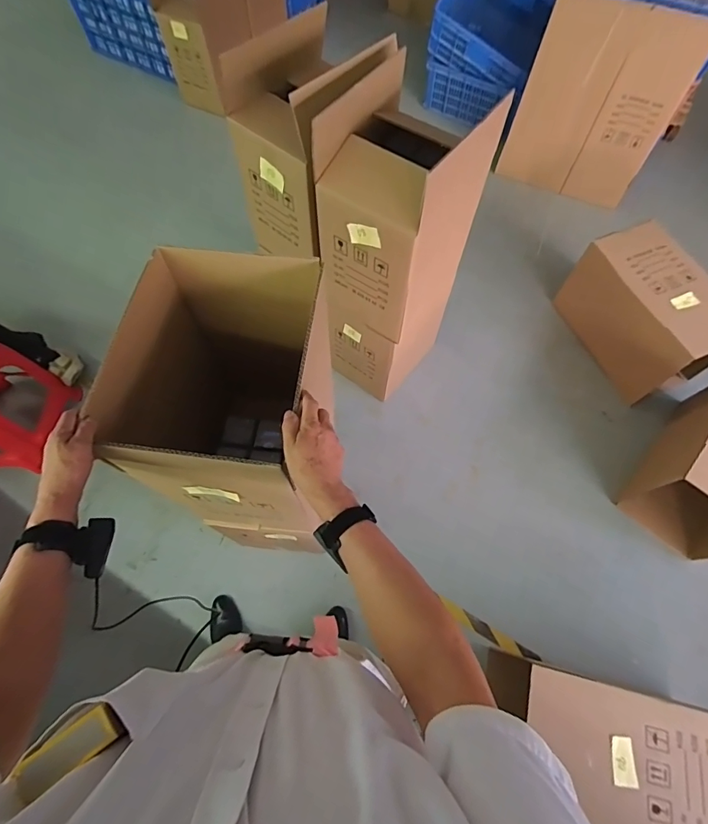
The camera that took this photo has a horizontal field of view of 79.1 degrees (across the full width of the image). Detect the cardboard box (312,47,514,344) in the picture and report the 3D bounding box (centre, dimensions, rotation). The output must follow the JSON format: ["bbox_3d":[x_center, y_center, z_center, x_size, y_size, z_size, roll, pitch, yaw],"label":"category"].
[{"bbox_3d":[0.129,-0.563,1.192,0.319,0.525,0.444,32,68,13],"label":"cardboard box"}]

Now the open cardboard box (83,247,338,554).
[{"bbox_3d":[-0.234,-0.061,0.887,0.335,0.457,0.382,5,65,1],"label":"open cardboard box"}]

